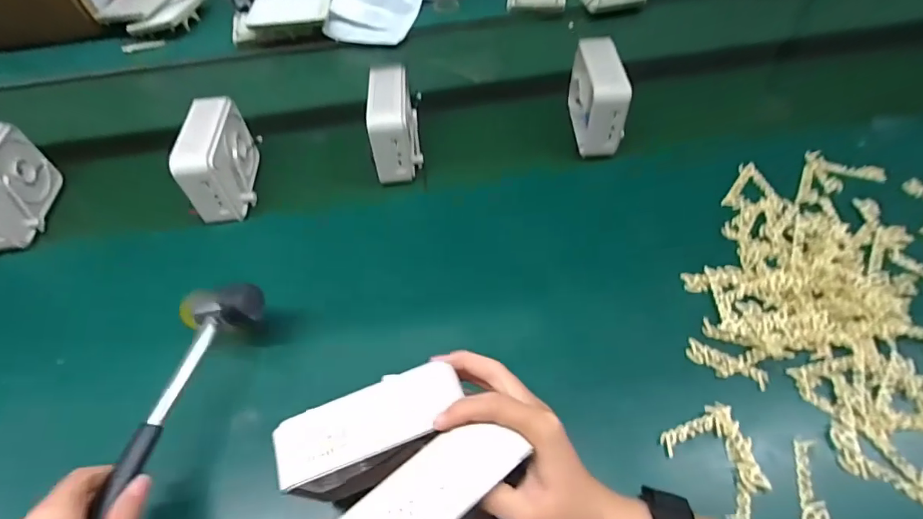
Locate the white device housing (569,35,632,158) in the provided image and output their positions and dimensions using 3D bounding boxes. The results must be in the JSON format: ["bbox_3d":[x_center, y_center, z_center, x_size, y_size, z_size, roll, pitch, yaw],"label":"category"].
[{"bbox_3d":[0.167,-0.198,0.580,0.048,0.101,0.124,-1,54,3],"label":"white device housing"}]

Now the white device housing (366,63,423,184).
[{"bbox_3d":[-0.078,-0.159,0.576,0.054,0.103,0.117,-5,54,0],"label":"white device housing"}]

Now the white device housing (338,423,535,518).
[{"bbox_3d":[-0.015,0.143,0.277,0.115,0.041,0.051,-37,60,-16],"label":"white device housing"}]

